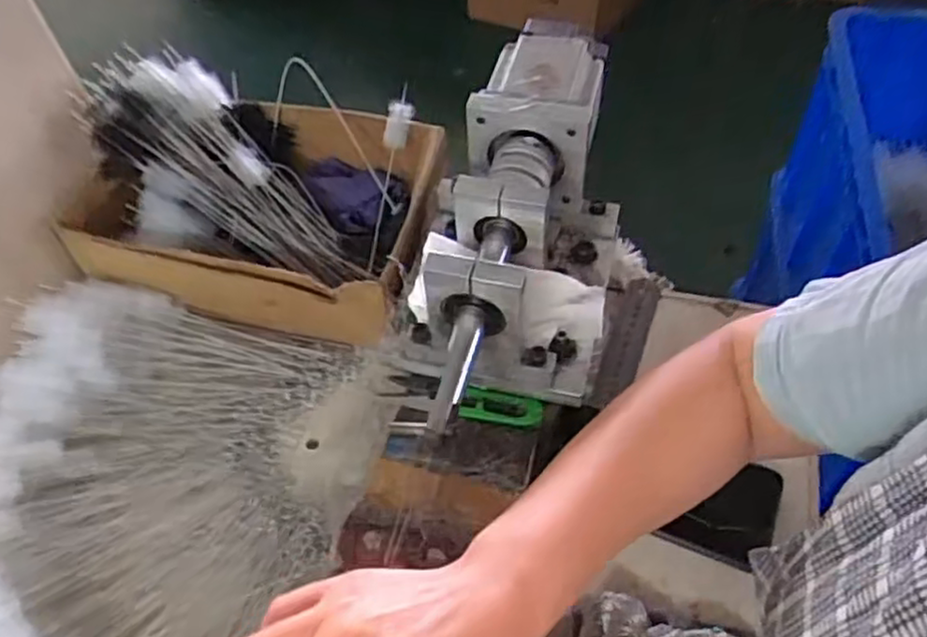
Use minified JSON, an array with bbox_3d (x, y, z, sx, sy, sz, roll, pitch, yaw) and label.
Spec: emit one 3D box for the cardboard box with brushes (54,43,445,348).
[{"bbox_3d":[-0.170,-0.106,0.622,0.287,0.125,0.203,8,53,10],"label":"cardboard box with brushes"}]

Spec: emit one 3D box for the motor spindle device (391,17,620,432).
[{"bbox_3d":[0.033,-0.057,0.506,0.137,0.118,0.321,7,53,10],"label":"motor spindle device"}]

